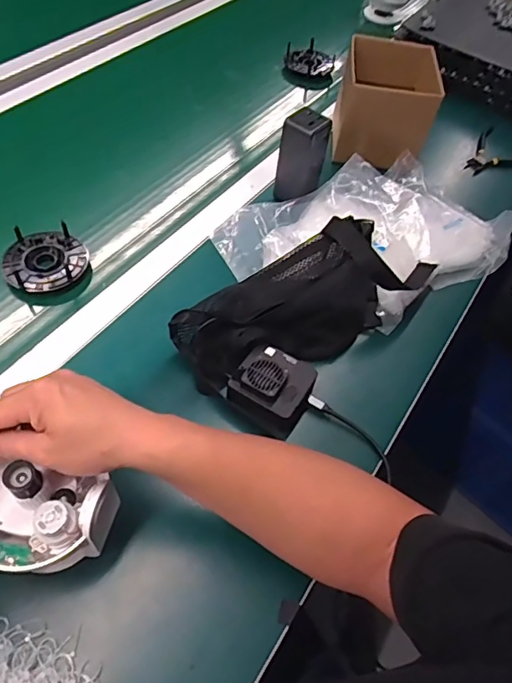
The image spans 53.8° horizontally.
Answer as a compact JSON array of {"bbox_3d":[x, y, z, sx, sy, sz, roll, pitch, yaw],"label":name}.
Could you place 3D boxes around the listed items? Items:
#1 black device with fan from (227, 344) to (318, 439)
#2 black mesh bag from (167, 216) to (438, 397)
[{"bbox_3d":[0.019,0.049,0.554,0.079,0.048,0.081,30,57,14],"label":"black device with fan"},{"bbox_3d":[0.067,-0.053,0.594,0.327,0.095,0.129,-30,63,-25],"label":"black mesh bag"}]

